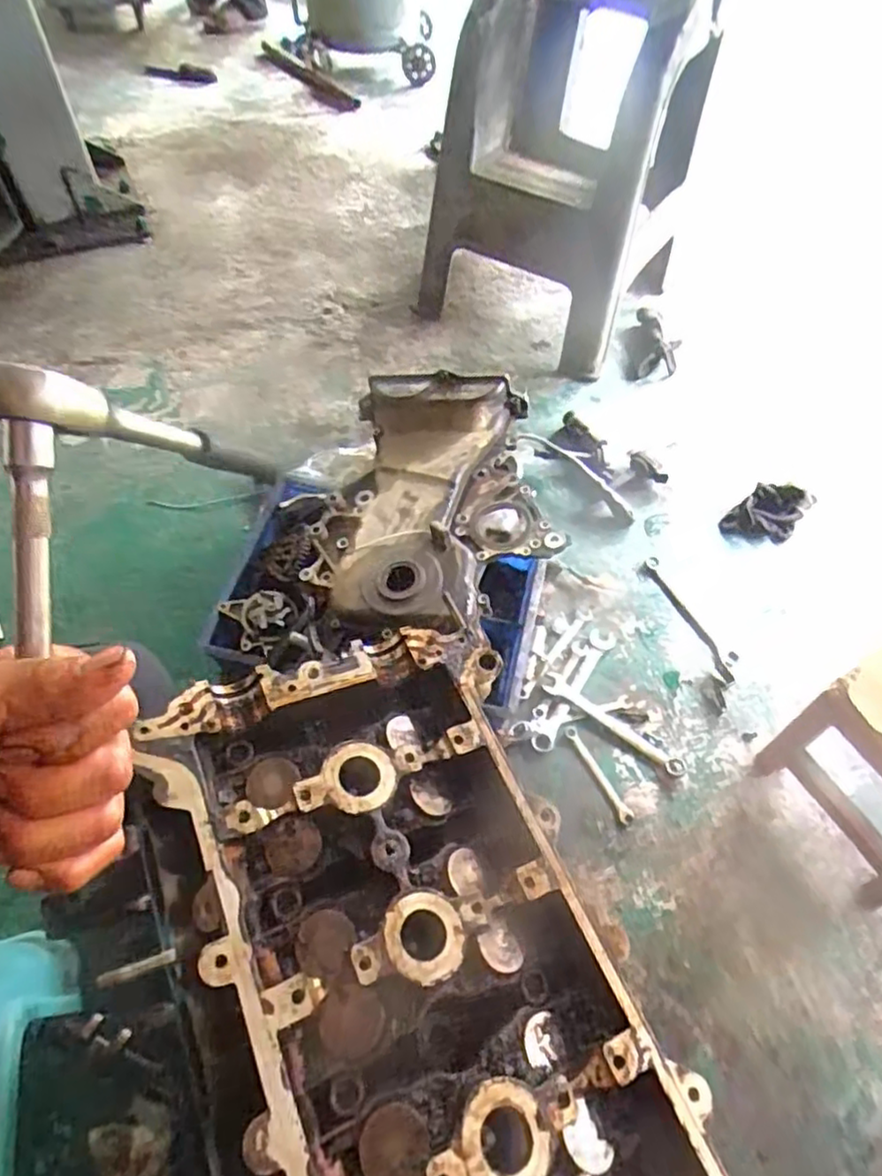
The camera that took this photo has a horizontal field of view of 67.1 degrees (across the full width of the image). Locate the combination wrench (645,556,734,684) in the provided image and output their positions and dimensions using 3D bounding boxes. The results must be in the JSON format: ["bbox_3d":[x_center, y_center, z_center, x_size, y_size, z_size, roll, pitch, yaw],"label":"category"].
[{"bbox_3d":[0.399,0.046,1.062,0.033,0.016,0.237,-19,59,-14],"label":"combination wrench"}]

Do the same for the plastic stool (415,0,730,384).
[{"bbox_3d":[0.240,-0.843,1.308,0.424,0.610,0.498,24,59,13],"label":"plastic stool"}]

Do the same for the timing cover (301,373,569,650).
[{"bbox_3d":[-0.013,-0.116,0.903,0.313,0.126,0.389,2,56,-1],"label":"timing cover"}]

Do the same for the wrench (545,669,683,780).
[{"bbox_3d":[0.247,0.197,0.955,0.223,0.013,0.034,33,61,19],"label":"wrench"}]

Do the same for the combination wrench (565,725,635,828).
[{"bbox_3d":[0.219,0.258,0.923,0.021,0.005,0.151,-23,60,-16],"label":"combination wrench"}]

